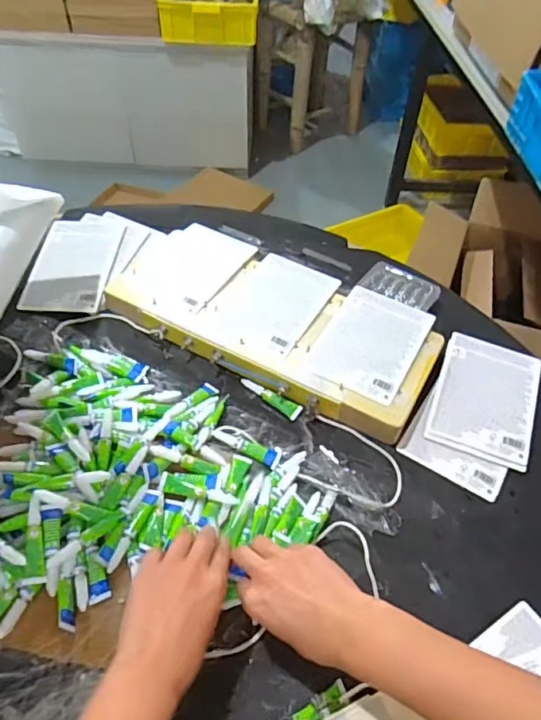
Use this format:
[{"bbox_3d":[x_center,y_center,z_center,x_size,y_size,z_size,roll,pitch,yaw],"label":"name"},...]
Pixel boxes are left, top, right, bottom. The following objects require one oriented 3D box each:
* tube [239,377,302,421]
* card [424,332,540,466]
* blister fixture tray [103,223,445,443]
[{"bbox_3d":[-0.001,0.045,0.633,0.084,0.008,0.016,26,52,19],"label":"tube"},{"bbox_3d":[0.267,0.040,0.651,0.114,0.009,0.176,18,54,14],"label":"card"},{"bbox_3d":[0.000,-0.059,0.696,0.428,0.032,0.198,24,52,16],"label":"blister fixture tray"}]

